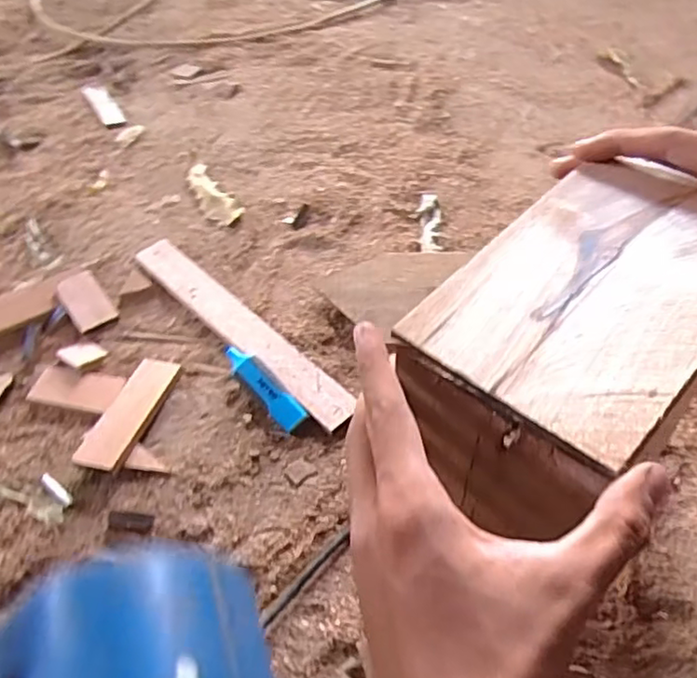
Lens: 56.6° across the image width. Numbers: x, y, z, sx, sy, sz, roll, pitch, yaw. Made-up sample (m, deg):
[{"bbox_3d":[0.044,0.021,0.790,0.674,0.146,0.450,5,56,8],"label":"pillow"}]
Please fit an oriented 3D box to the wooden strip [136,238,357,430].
[{"bbox_3d":[-0.103,-0.014,0.601,0.039,0.019,0.286,-37,55,-26],"label":"wooden strip"}]

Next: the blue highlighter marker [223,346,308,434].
[{"bbox_3d":[-0.073,0.038,0.550,0.022,0.024,0.096,-34,54,-24],"label":"blue highlighter marker"}]

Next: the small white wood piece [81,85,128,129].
[{"bbox_3d":[-0.359,-0.345,0.948,0.033,0.006,0.157,-25,51,-17],"label":"small white wood piece"}]

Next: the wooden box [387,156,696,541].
[{"bbox_3d":[0.119,0.001,0.334,0.114,0.078,0.180,33,58,29],"label":"wooden box"}]

